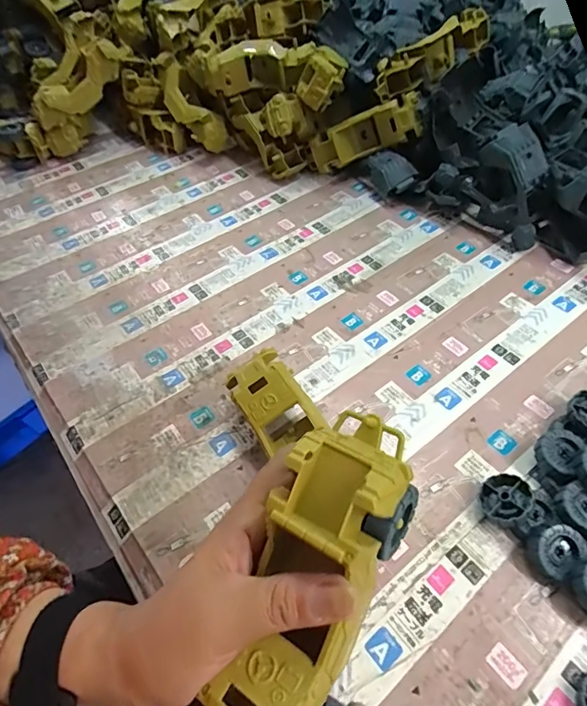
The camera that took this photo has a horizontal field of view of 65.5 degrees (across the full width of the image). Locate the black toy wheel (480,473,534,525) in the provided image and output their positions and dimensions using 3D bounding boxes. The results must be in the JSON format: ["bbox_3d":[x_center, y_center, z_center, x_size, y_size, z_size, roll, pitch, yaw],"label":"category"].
[{"bbox_3d":[0.163,0.113,0.351,0.037,0.011,0.037,-22,37,18],"label":"black toy wheel"}]

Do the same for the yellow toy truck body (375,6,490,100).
[{"bbox_3d":[0.187,-0.402,0.616,0.171,0.043,0.058,-33,55,-1],"label":"yellow toy truck body"}]

